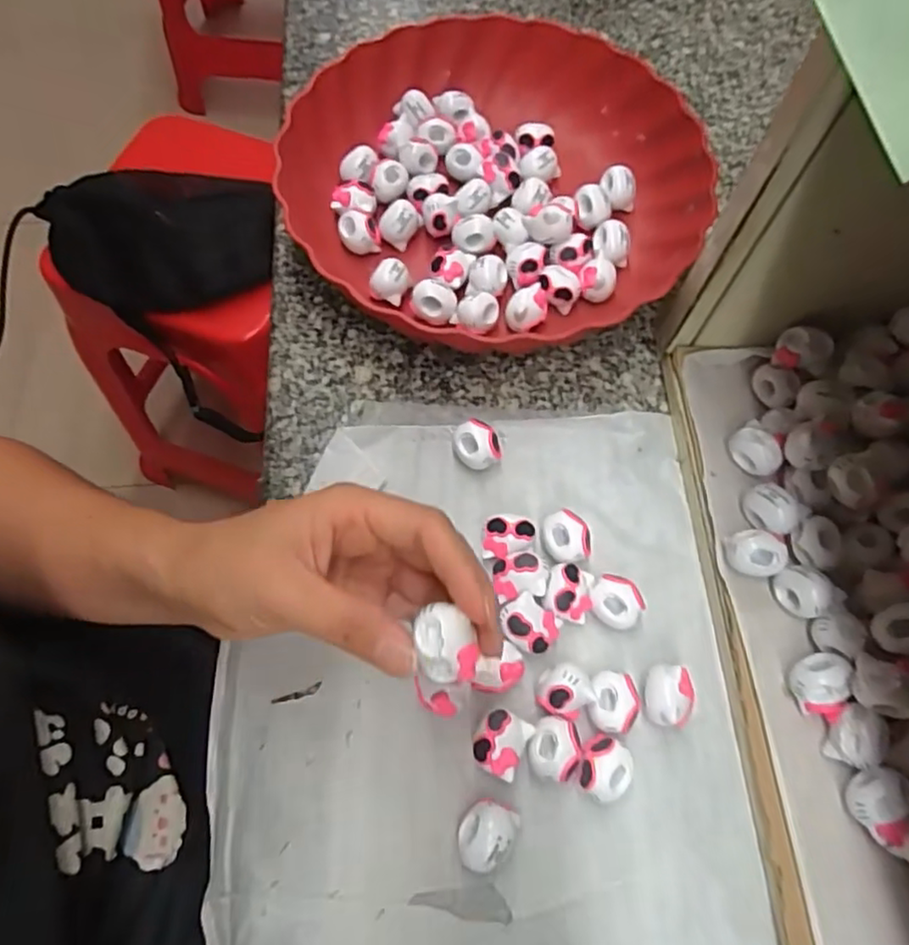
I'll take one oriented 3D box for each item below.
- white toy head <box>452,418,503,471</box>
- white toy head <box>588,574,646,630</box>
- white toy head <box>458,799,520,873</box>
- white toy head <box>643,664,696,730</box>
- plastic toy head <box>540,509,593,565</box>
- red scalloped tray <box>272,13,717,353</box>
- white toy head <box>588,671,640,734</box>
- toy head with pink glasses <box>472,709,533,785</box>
[{"bbox_3d":[0.011,-0.012,0.331,0.023,0.021,0.022,-8,67,-4],"label":"white toy head"},{"bbox_3d":[0.075,0.062,0.301,0.024,0.019,0.020,37,71,14],"label":"white toy head"},{"bbox_3d":[0.013,0.147,0.261,0.022,0.018,0.026,21,68,8],"label":"white toy head"},{"bbox_3d":[0.094,0.099,0.284,0.020,0.017,0.025,9,67,3],"label":"white toy head"},{"bbox_3d":[0.054,0.033,0.312,0.022,0.021,0.024,-9,68,-5],"label":"plastic toy head"},{"bbox_3d":[0.027,-0.171,0.385,0.239,0.053,0.238,-32,71,-14],"label":"red scalloped tray"},{"bbox_3d":[0.070,0.102,0.283,0.020,0.018,0.024,12,67,4],"label":"white toy head"},{"bbox_3d":[0.020,0.115,0.272,0.021,0.017,0.024,26,69,10],"label":"toy head with pink glasses"}]

